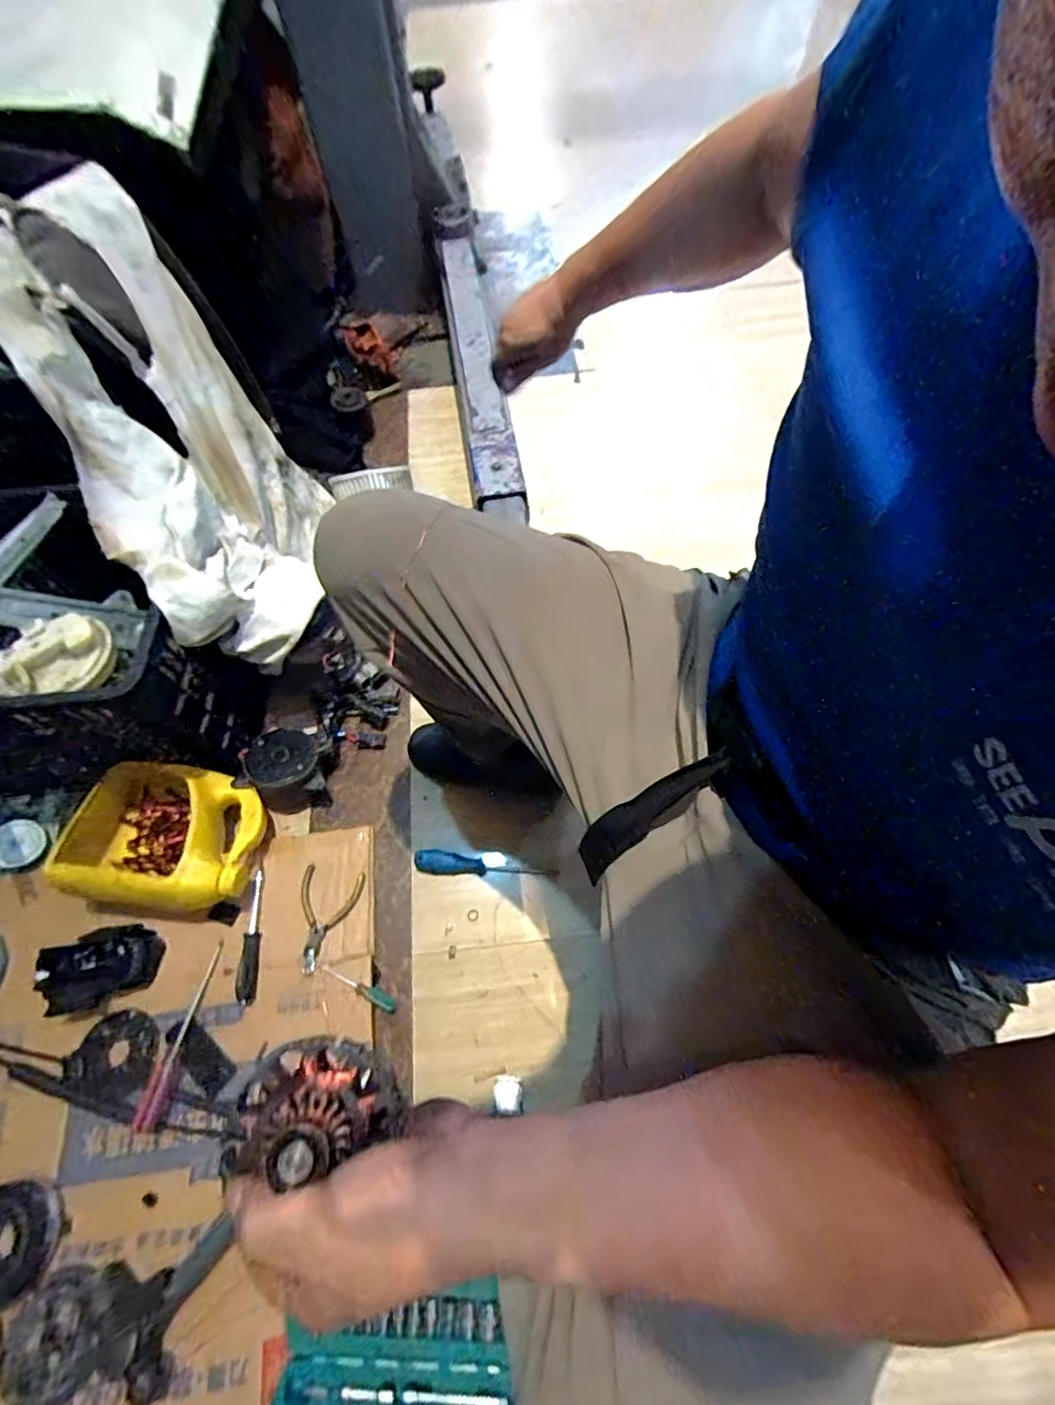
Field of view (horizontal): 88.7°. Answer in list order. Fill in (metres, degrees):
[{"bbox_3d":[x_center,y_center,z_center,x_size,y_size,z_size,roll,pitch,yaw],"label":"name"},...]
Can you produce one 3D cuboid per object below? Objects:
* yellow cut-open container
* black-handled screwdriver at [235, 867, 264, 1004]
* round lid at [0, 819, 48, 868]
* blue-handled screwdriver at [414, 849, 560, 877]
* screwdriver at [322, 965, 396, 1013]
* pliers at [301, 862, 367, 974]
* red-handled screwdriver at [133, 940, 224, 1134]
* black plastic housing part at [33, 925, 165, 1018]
[{"bbox_3d":[-0.475,0.173,0.719,0.216,0.118,0.178,6,63,5],"label":"yellow cut-open container"},{"bbox_3d":[-0.360,0.304,0.703,0.027,0.016,0.160,-6,63,0],"label":"black-handled screwdriver"},{"bbox_3d":[-0.721,0.199,0.762,0.061,0.004,0.062,10,76,-46],"label":"round lid"},{"bbox_3d":[-0.060,0.234,0.755,0.200,0.024,0.030,7,63,6],"label":"blue-handled screwdriver"},{"bbox_3d":[-0.216,0.367,0.699,0.106,0.018,0.017,28,68,16],"label":"screwdriver"},{"bbox_3d":[-0.278,0.290,0.726,0.085,0.011,0.128,10,64,8],"label":"pliers"},{"bbox_3d":[-0.423,0.401,0.658,0.023,0.023,0.190,7,62,6],"label":"red-handled screwdriver"},{"bbox_3d":[-0.534,0.332,0.678,0.115,0.066,0.087,-13,63,-4],"label":"black plastic housing part"}]

